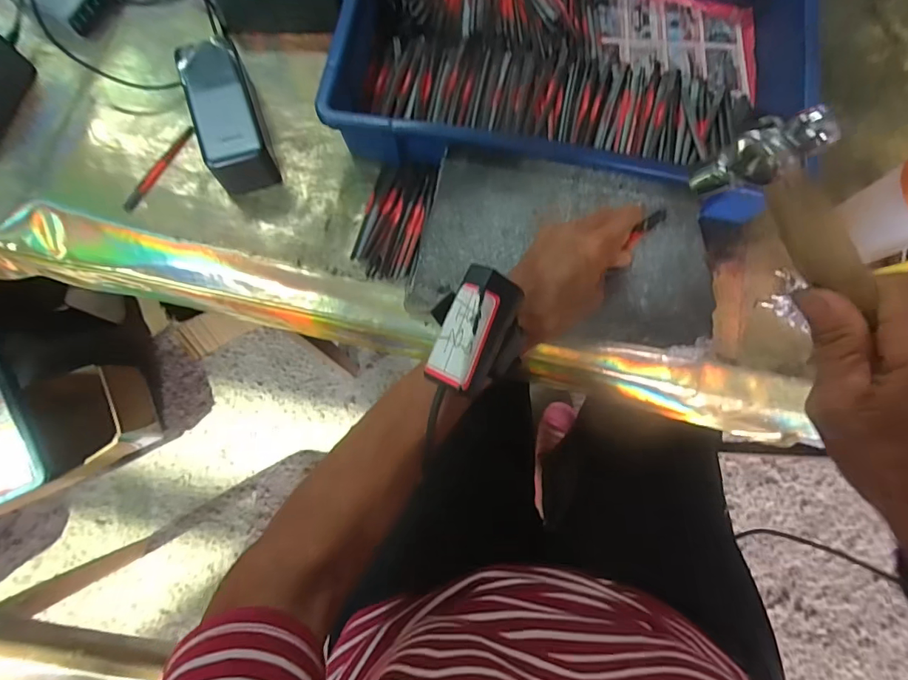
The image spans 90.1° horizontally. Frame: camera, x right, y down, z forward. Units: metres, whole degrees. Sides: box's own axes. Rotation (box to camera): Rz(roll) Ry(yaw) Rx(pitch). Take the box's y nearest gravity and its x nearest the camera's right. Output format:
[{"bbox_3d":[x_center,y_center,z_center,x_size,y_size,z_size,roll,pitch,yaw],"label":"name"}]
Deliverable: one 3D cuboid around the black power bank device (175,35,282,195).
[{"bbox_3d":[-0.211,-0.211,0.426,0.052,0.053,0.129,-19,80,-5],"label":"black power bank device"}]

